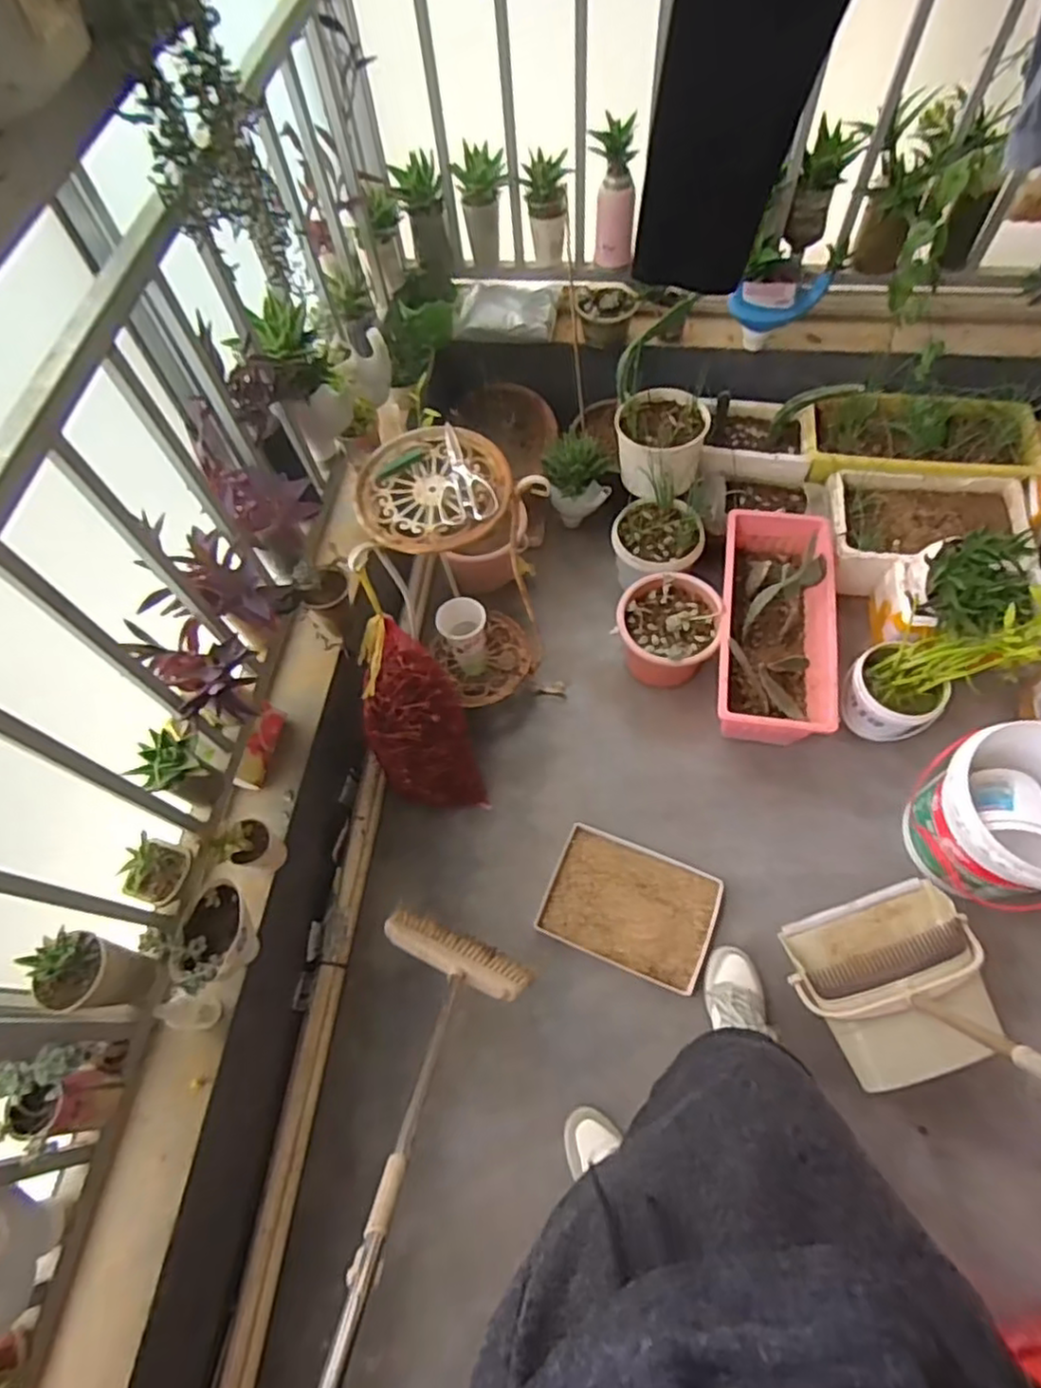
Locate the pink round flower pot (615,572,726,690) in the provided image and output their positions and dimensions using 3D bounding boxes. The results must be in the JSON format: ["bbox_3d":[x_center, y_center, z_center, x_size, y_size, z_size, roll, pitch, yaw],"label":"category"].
[{"bbox_3d":[0.299,-0.122,1.411,0.212,0.163,0.206,-2,63,3],"label":"pink round flower pot"}]

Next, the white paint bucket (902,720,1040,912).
[{"bbox_3d":[0.817,0.216,1.145,0.234,0.259,0.262,-16,63,-4],"label":"white paint bucket"}]

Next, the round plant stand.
[{"bbox_3d":[-0.128,-0.231,1.239,0.251,0.519,0.297,-22,64,-7],"label":"round plant stand"}]

